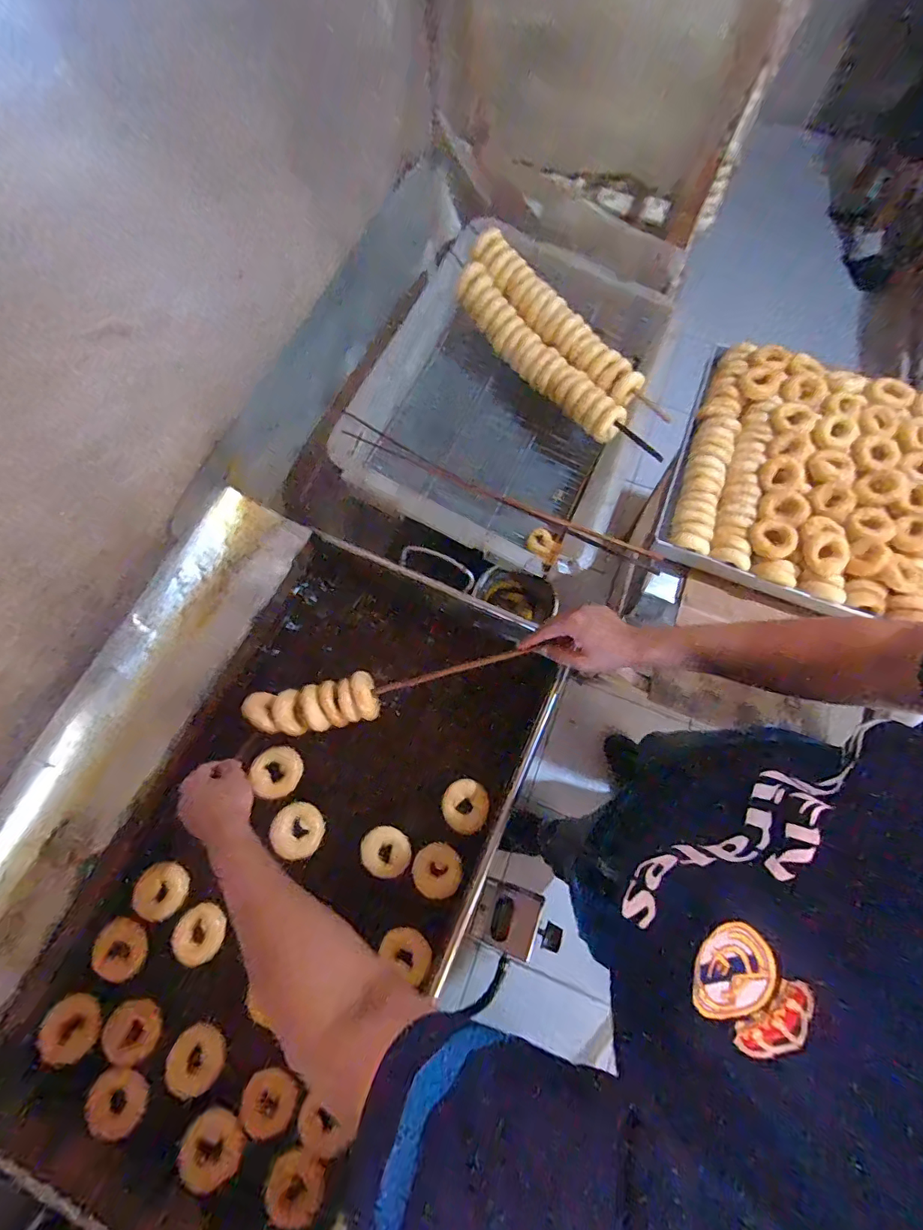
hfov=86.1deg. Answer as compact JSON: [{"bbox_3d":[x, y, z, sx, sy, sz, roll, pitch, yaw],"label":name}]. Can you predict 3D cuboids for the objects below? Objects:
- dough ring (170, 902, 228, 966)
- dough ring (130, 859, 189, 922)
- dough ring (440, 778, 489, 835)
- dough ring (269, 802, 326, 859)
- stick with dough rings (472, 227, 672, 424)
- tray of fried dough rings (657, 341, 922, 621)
[{"bbox_3d":[-0.366,0.444,0.686,0.072,0.016,0.069,0,70,0],"label":"dough ring"},{"bbox_3d":[-0.439,0.404,0.724,0.071,0.017,0.073,0,70,0],"label":"dough ring"},{"bbox_3d":[0.006,0.289,0.748,0.070,0.016,0.074,23,72,8],"label":"dough ring"},{"bbox_3d":[-0.243,0.319,0.734,0.075,0.016,0.073,0,70,0],"label":"dough ring"},{"bbox_3d":[0.197,-0.554,0.949,0.082,0.072,0.513,-35,74,-11],"label":"stick with dough rings"},{"bbox_3d":[0.655,-0.274,0.917,0.447,0.059,0.511,23,72,8],"label":"tray of fried dough rings"}]

